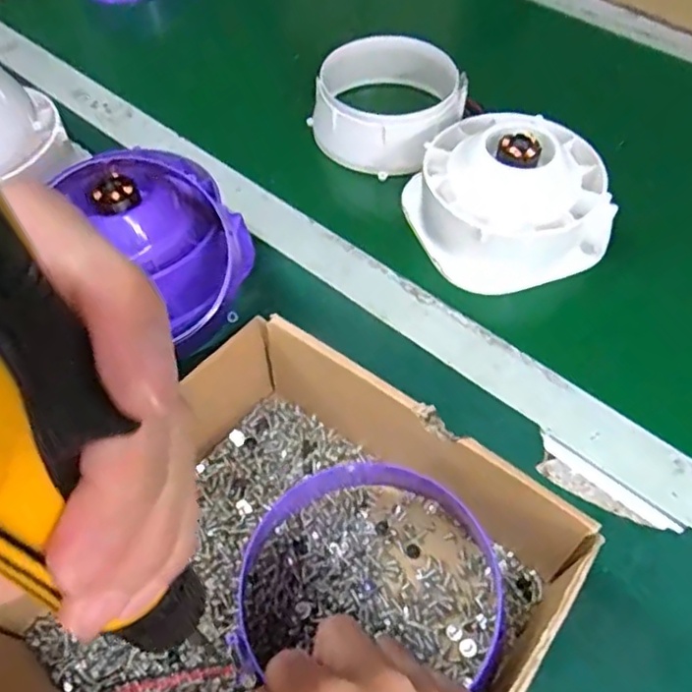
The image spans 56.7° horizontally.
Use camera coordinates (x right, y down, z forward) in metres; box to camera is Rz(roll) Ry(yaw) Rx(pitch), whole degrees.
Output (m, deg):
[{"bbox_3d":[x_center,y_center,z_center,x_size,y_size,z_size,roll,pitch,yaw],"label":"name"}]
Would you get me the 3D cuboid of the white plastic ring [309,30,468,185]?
[{"bbox_3d":[0.035,-0.199,0.528,0.120,0.054,0.120,1,55,-1],"label":"white plastic ring"}]

